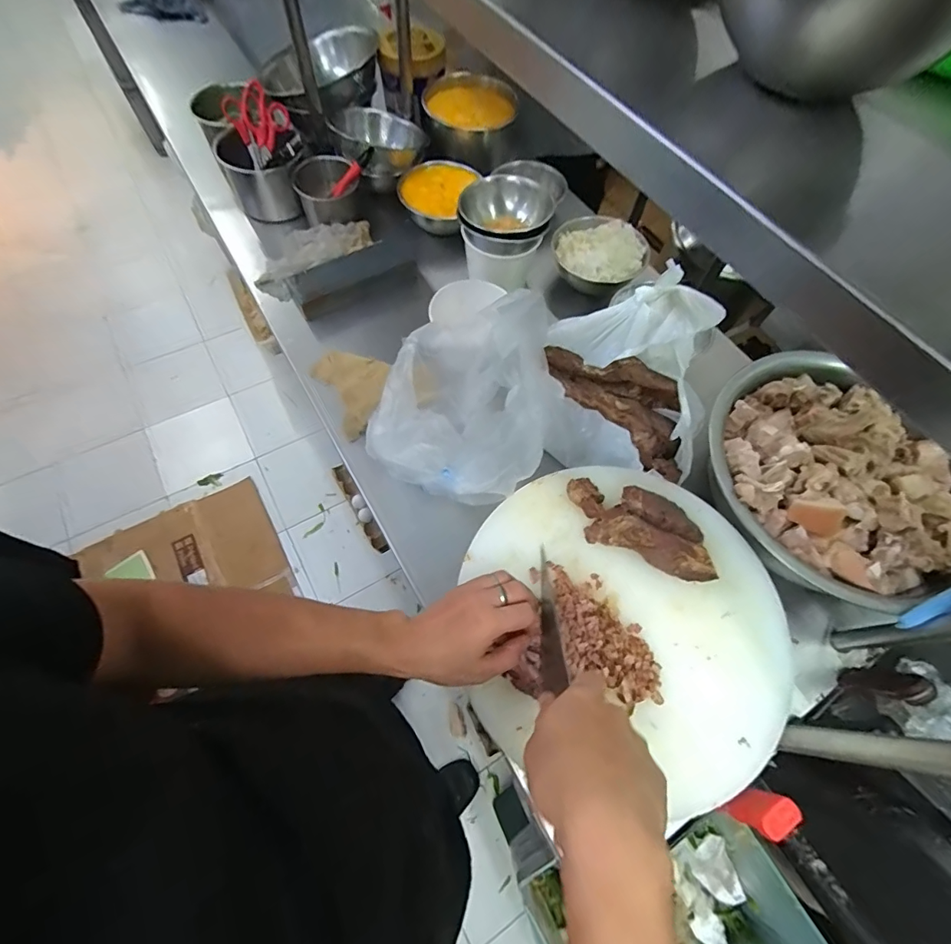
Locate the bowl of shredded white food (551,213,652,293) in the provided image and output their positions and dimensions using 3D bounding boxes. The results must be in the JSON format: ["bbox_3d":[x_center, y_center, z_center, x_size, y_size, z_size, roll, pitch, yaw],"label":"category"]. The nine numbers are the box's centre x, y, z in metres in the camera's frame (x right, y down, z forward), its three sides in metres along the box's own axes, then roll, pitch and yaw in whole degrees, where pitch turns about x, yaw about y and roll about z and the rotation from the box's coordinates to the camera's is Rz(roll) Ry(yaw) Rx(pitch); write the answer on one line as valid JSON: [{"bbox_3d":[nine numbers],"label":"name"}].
[{"bbox_3d":[0.220,-0.387,0.823,0.164,0.066,0.140,16,64,5],"label":"bowl of shredded white food"}]

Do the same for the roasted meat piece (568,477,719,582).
[{"bbox_3d":[0.189,0.061,0.528,0.169,0.040,0.079,22,65,8],"label":"roasted meat piece"}]

